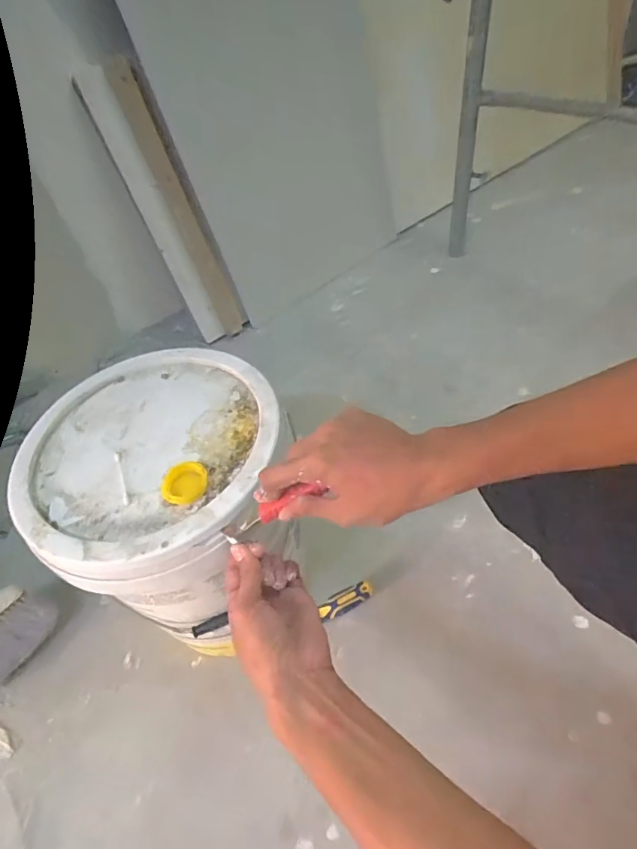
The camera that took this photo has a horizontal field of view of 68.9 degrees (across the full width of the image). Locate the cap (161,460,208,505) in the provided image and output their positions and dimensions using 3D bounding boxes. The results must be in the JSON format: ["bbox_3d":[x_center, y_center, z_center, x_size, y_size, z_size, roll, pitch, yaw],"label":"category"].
[{"bbox_3d":[-0.131,0.056,0.458,0.038,0.012,0.046,3,50,12],"label":"cap"}]

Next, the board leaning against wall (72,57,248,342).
[{"bbox_3d":[-0.337,-0.471,1.073,0.113,0.590,0.074,-41,38,-25],"label":"board leaning against wall"}]

